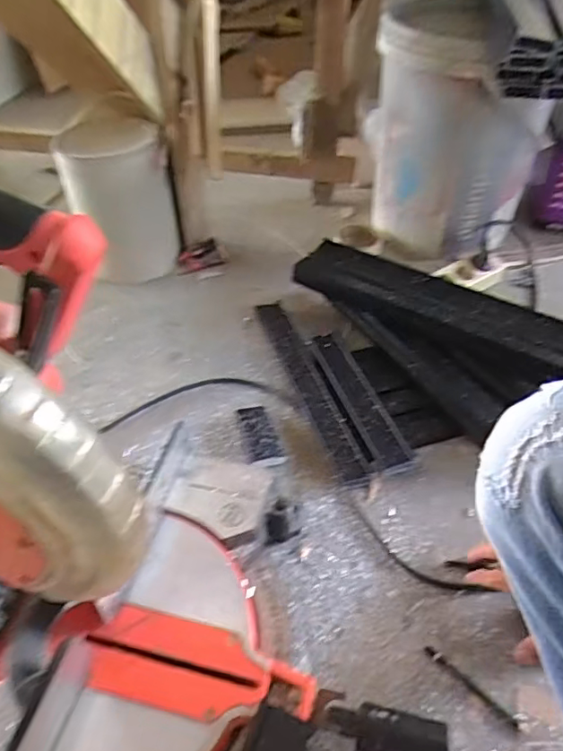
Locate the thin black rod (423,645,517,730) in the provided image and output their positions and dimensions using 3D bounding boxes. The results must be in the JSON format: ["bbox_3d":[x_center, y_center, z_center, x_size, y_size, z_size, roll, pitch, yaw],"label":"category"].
[{"bbox_3d":[0.183,0.301,0.534,0.099,0.004,0.009,35,55,29],"label":"thin black rod"}]

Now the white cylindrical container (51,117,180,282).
[{"bbox_3d":[-0.298,-0.324,1.021,0.176,0.239,0.176,-14,47,-14],"label":"white cylindrical container"}]

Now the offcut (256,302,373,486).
[{"bbox_3d":[0.035,0.007,0.827,0.049,0.024,0.379,-14,47,-13],"label":"offcut"}]

